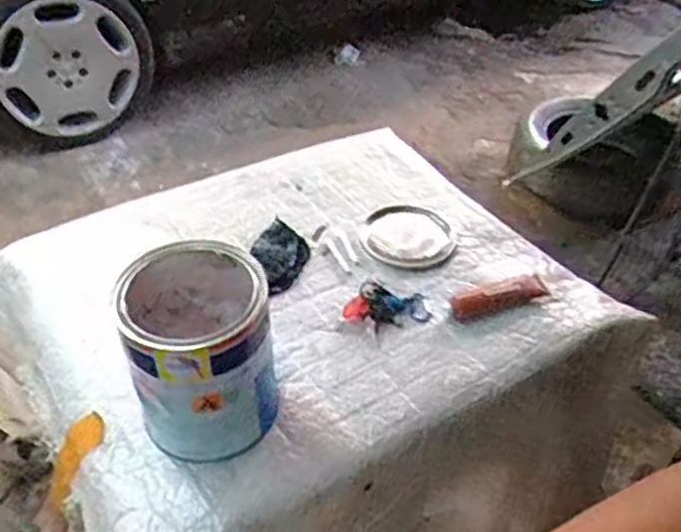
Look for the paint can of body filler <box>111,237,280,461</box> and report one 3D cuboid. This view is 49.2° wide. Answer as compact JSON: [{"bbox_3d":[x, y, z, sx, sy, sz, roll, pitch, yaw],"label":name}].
[{"bbox_3d":[-0.158,0.102,0.861,0.154,0.202,0.164,0,42,0],"label":"paint can of body filler"}]

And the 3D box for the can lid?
[{"bbox_3d":[0.108,-0.047,1.177,0.146,0.011,0.132,-32,58,-35],"label":"can lid"}]

